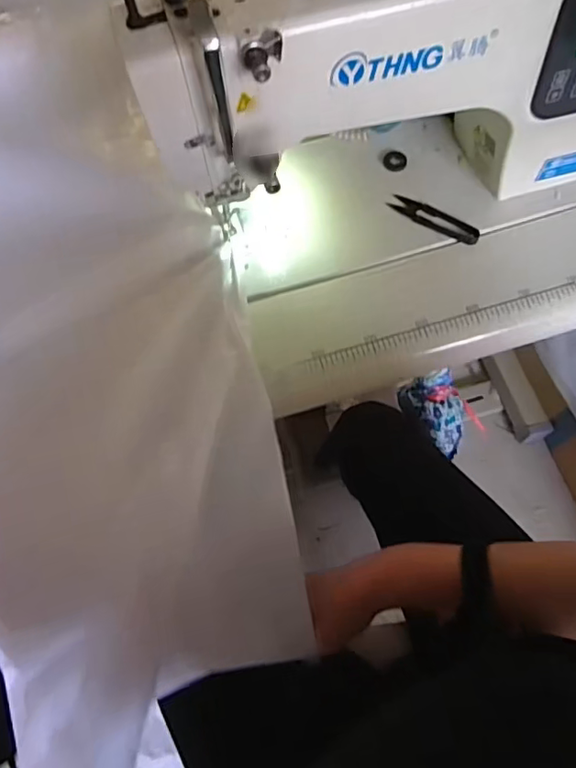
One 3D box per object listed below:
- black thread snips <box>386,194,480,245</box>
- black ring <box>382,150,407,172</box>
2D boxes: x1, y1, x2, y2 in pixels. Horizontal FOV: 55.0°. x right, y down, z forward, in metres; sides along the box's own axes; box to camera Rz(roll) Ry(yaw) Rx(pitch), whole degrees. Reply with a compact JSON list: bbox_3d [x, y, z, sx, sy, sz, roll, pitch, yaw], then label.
[{"bbox_3d":[0.148,-0.168,0.560,0.096,0.008,0.026,35,74,15],"label":"black thread snips"},{"bbox_3d":[0.115,-0.240,0.593,0.024,0.004,0.027,13,69,8],"label":"black ring"}]

